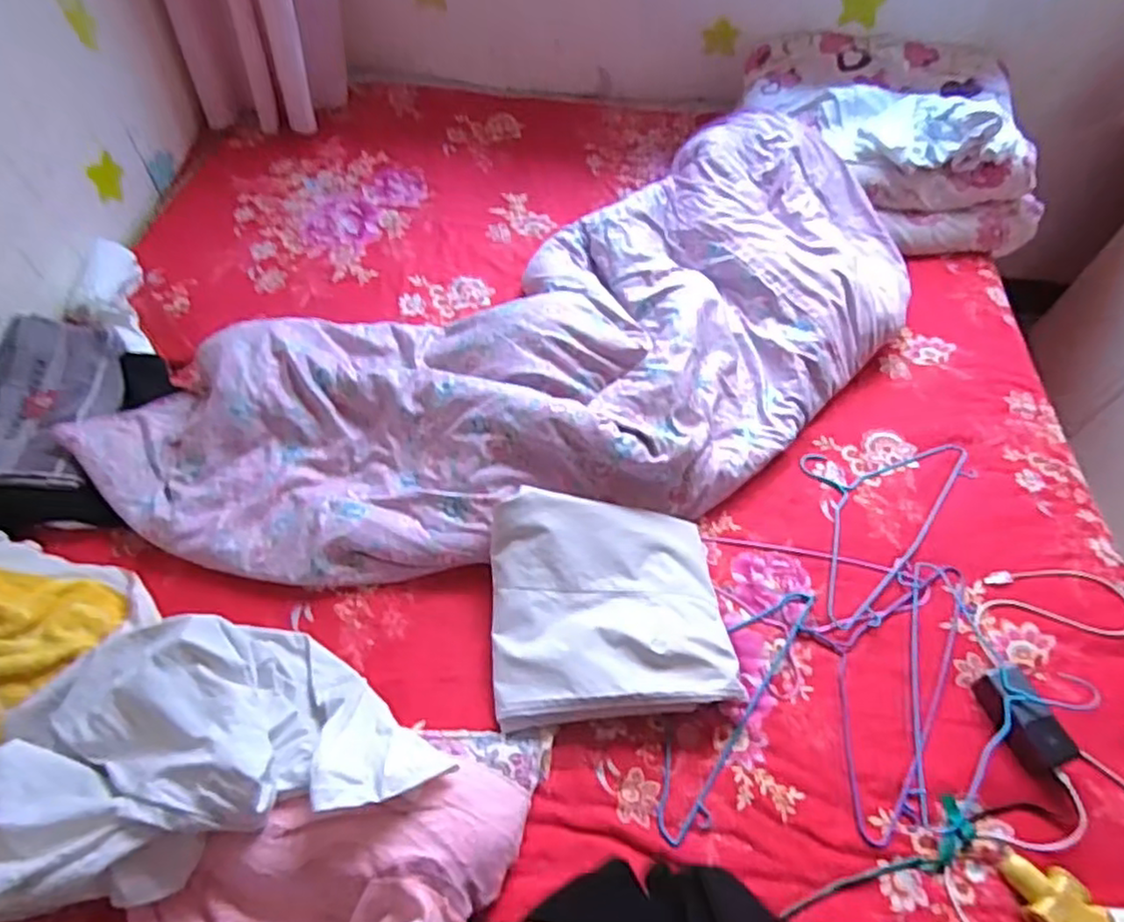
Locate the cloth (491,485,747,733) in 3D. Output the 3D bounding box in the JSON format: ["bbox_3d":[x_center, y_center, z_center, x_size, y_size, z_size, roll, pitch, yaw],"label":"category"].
[{"bbox_3d":[0.065,0.192,0.950,0.317,0.047,0.312,-2,57,-4],"label":"cloth"}]

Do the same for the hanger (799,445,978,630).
[{"bbox_3d":[0.492,0.065,1.112,0.222,0.021,0.430,40,63,21],"label":"hanger"}]

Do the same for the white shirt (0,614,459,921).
[{"bbox_3d":[-0.441,0.329,0.807,0.546,0.126,0.303,-13,58,-11],"label":"white shirt"}]

